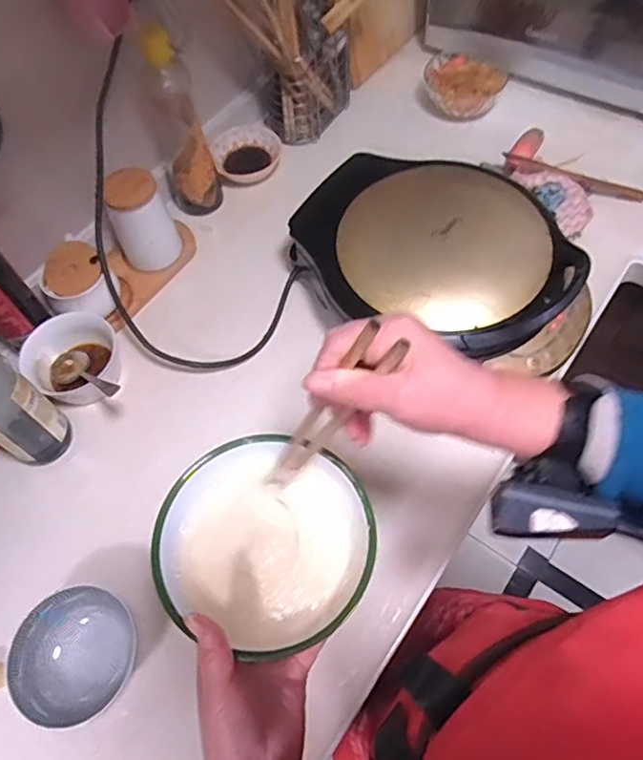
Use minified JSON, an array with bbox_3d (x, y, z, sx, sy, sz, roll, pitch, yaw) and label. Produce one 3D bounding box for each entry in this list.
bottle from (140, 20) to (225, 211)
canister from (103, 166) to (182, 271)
[{"bbox_3d":[-0.182,-0.319,0.739,0.070,0.230,0.063,-17,61,-5],"label":"bottle"},{"bbox_3d":[-0.228,-0.200,0.748,0.075,0.114,0.076,-26,62,-10],"label":"canister"}]

